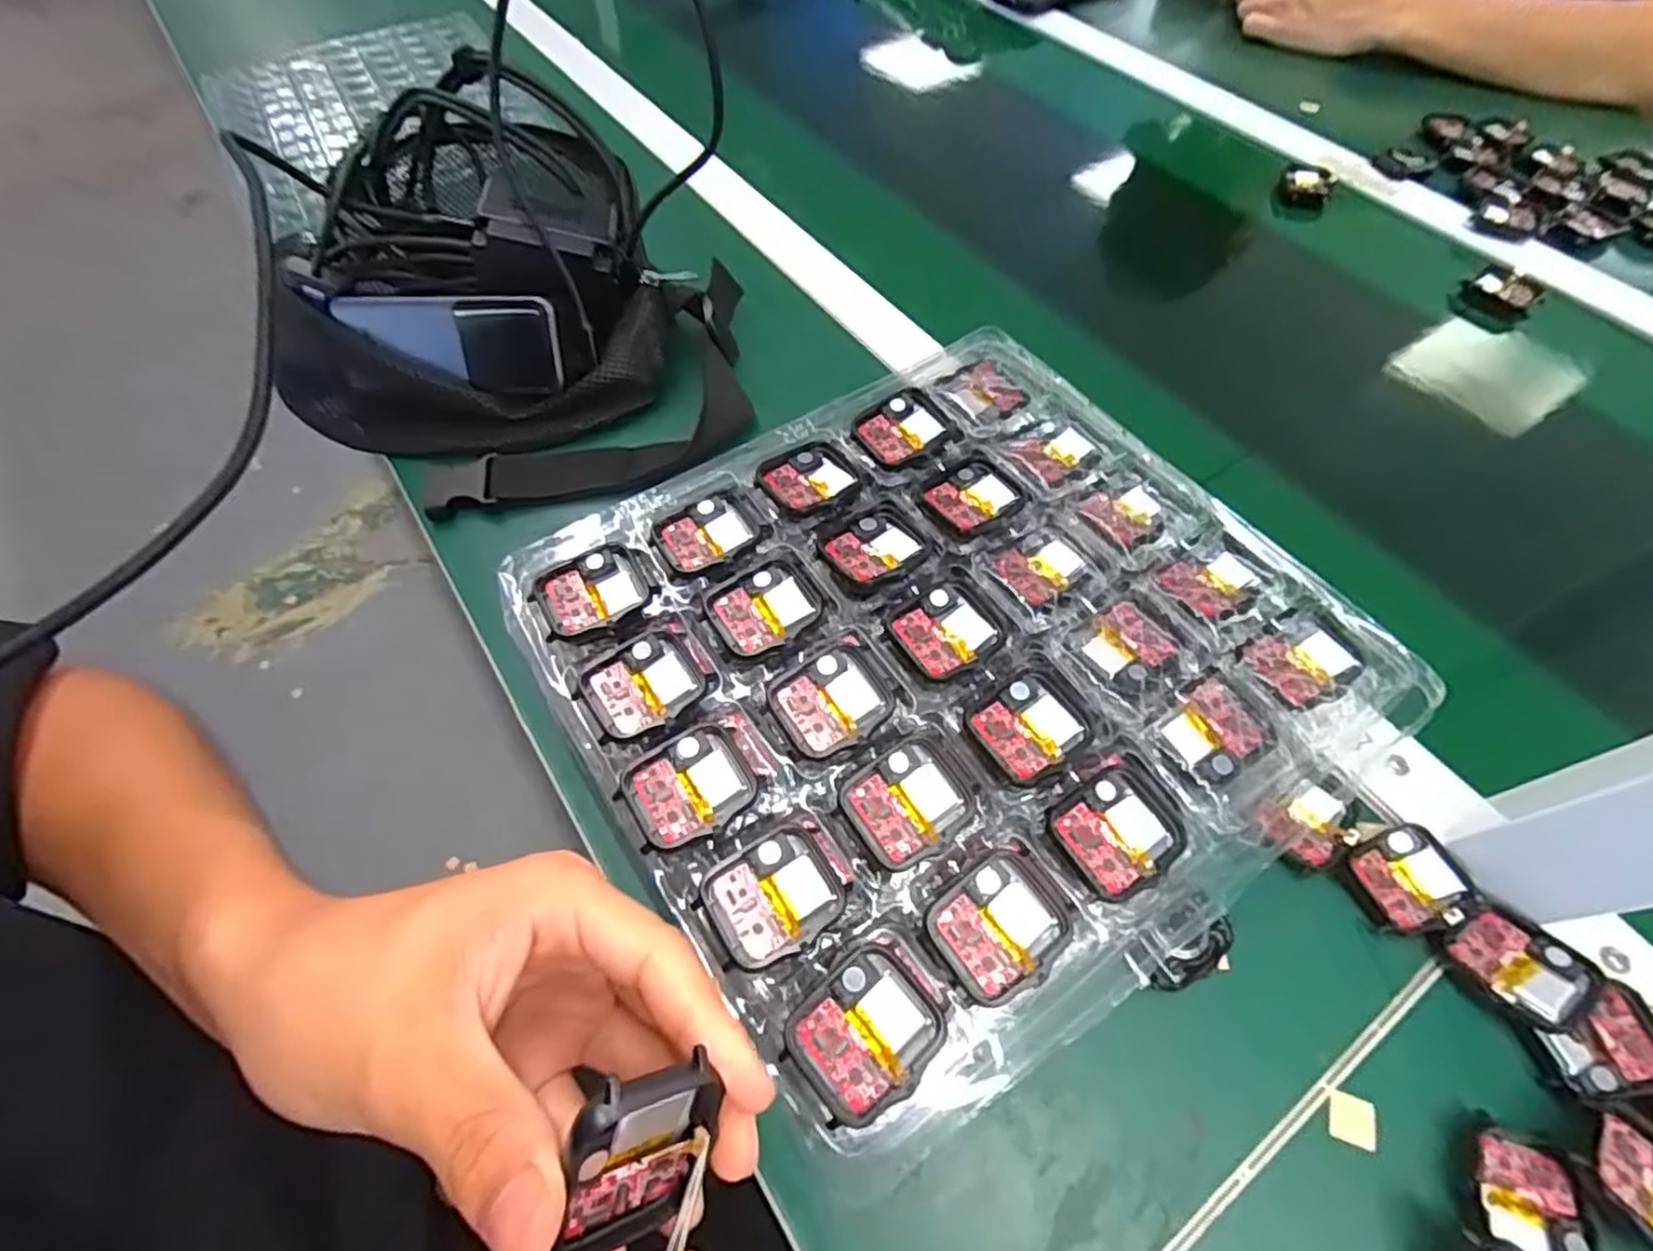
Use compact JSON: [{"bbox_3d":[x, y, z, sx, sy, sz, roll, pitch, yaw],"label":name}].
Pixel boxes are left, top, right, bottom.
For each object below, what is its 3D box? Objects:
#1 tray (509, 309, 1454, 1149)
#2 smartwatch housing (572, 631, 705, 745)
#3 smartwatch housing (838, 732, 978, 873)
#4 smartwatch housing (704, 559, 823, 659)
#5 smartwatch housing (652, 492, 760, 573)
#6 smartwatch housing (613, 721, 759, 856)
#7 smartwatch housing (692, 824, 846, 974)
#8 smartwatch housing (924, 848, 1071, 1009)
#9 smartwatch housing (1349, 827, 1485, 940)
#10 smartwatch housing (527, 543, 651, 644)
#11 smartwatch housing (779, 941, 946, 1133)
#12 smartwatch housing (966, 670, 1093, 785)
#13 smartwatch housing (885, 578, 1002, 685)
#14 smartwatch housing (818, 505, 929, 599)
[{"bbox_3d":[0.049,0.005,0.298,0.287,0.021,0.265,-30,64,-16],"label":"tray"},{"bbox_3d":[-0.072,0.024,0.282,0.045,0.007,0.037,-31,64,-16],"label":"smartwatch housing"},{"bbox_3d":[0.031,0.063,0.259,0.046,0.008,0.037,-30,64,-15],"label":"smartwatch housing"},{"bbox_3d":[-0.025,-0.008,0.299,0.044,0.006,0.036,-30,64,-15],"label":"smartwatch housing"},{"bbox_3d":[-0.053,-0.041,0.318,0.043,0.005,0.035,-23,62,-12],"label":"smartwatch housing"},{"bbox_3d":[-0.050,0.058,0.260,0.045,0.005,0.036,-27,63,-14],"label":"smartwatch housing"},{"bbox_3d":[-0.018,0.093,0.244,0.045,0.005,0.037,-29,63,-15],"label":"smartwatch housing"},{"bbox_3d":[0.059,0.100,0.240,0.044,0.006,0.038,-29,63,-15],"label":"smartwatch housing"},{"bbox_3d":[0.247,0.108,0.303,0.043,0.008,0.038,-14,61,-7],"label":"smartwatch housing"},{"bbox_3d":[-0.099,-0.014,0.303,0.044,0.006,0.036,-27,63,-14],"label":"smartwatch housing"},{"bbox_3d":[0.012,0.126,0.222,0.045,0.008,0.038,-36,65,-18],"label":"smartwatch housing"},{"bbox_3d":[0.078,0.038,0.273,0.041,0.005,0.035,-31,64,-16],"label":"smartwatch housing"},{"bbox_3d":[0.049,0.002,0.292,0.043,0.004,0.037,-28,63,-14],"label":"smartwatch housing"},{"bbox_3d":[0.021,-0.034,0.311,0.043,0.005,0.039,-30,64,-16],"label":"smartwatch housing"}]

